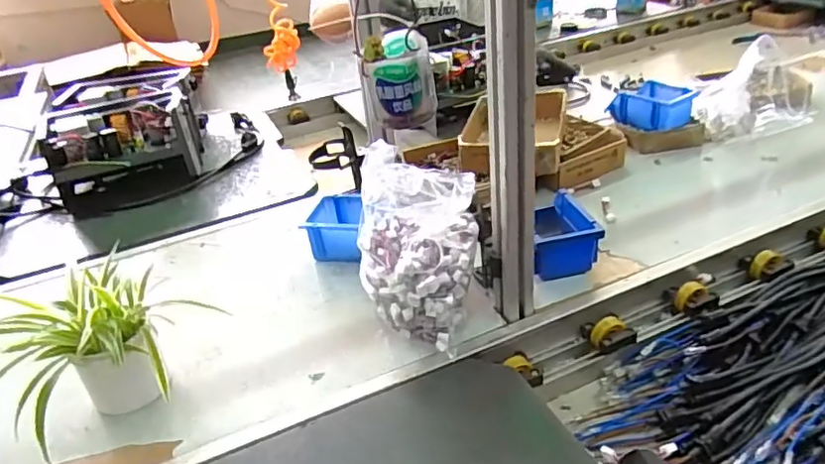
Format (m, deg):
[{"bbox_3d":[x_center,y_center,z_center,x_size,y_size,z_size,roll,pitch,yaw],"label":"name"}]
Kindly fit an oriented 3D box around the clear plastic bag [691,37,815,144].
[{"bbox_3d":[0.669,-0.284,1.156,0.170,0.166,0.147,-7,31,0],"label":"clear plastic bag"}]

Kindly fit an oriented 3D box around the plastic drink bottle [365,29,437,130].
[{"bbox_3d":[-0.011,-0.141,0.546,0.058,0.075,0.062,-7,31,-2],"label":"plastic drink bottle"}]

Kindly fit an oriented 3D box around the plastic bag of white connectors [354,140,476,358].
[{"bbox_3d":[0.007,0.027,0.766,0.150,0.207,0.156,0,32,11],"label":"plastic bag of white connectors"}]

